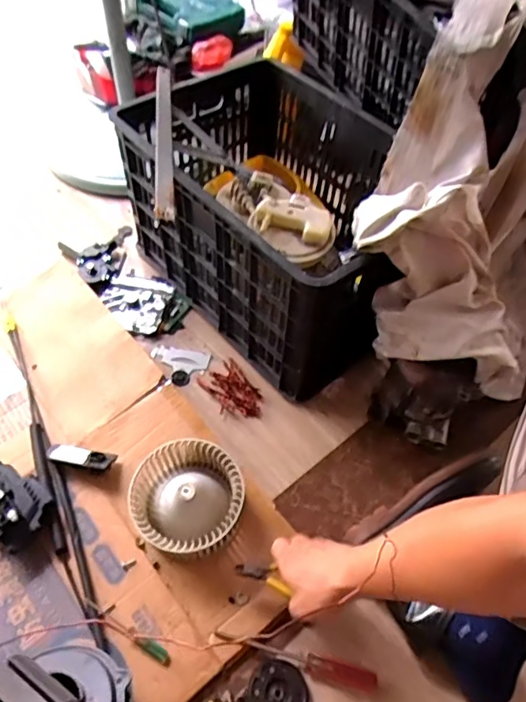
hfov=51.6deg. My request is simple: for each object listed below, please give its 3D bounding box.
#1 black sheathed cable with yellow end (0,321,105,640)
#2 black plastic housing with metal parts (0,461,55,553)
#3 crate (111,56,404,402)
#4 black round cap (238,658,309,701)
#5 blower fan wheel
[{"bbox_3d":[-0.321,0.146,0.785,0.026,0.027,0.550,-22,58,-15],"label":"black sheathed cable with yellow end"},{"bbox_3d":[-0.341,0.204,0.727,0.113,0.065,0.083,27,59,17],"label":"black plastic housing with metal parts"},{"bbox_3d":[0.019,-0.240,0.946,0.359,0.289,0.508,-38,64,-23],"label":"crate"},{"bbox_3d":[0.016,0.400,0.633,0.068,0.018,0.069,0,55,0],"label":"black round cap"},{"bbox_3d":[-0.099,0.199,0.726,0.138,0.075,0.142,0,55,0],"label":"blower fan wheel"}]

